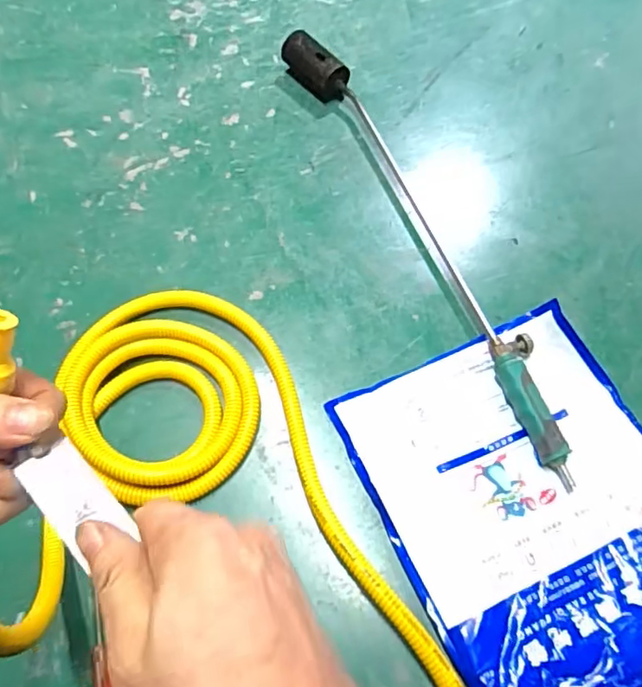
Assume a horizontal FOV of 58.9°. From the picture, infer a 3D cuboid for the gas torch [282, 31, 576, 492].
[{"bbox_3d":[0.117,-0.153,0.686,0.066,0.051,0.684,-23,65,-10],"label":"gas torch"}]

